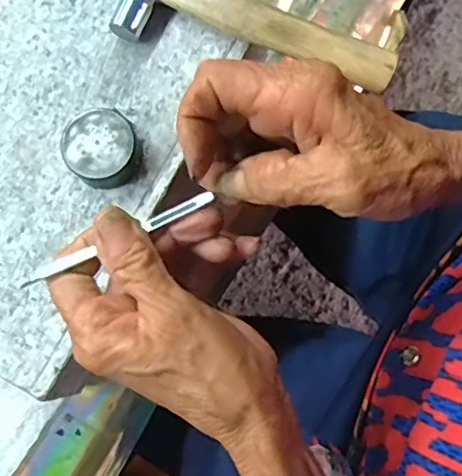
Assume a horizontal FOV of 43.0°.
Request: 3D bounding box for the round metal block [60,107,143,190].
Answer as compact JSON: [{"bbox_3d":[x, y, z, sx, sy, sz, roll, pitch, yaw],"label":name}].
[{"bbox_3d":[-0.067,-0.046,0.306,0.038,0.018,0.036,0,79,1],"label":"round metal block"}]

